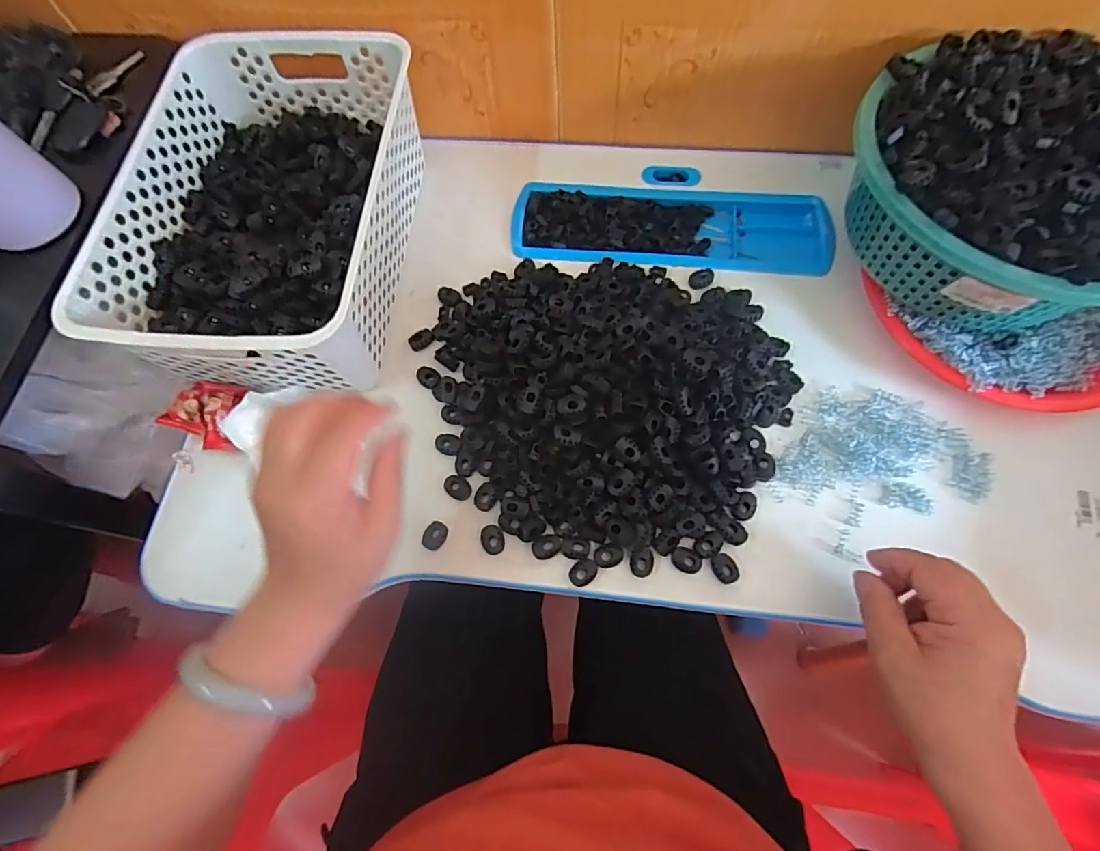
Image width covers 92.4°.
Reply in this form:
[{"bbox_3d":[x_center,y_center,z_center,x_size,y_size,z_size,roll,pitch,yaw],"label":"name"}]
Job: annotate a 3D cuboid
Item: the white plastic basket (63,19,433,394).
[{"bbox_3d":[-0.232,-0.189,0.451,0.206,0.118,0.313,4,74,3],"label":"white plastic basket"}]

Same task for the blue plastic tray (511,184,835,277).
[{"bbox_3d":[0.115,-0.193,0.510,0.296,0.021,0.098,4,74,3],"label":"blue plastic tray"}]

